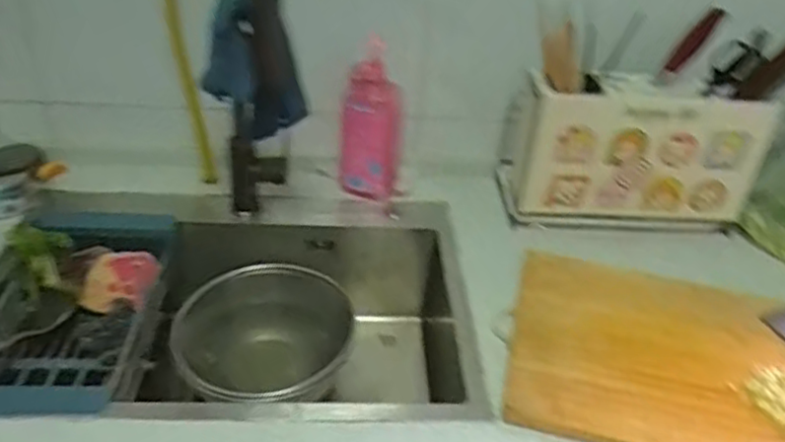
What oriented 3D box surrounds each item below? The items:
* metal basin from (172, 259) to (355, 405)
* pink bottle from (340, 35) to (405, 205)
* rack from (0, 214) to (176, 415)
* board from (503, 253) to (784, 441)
[{"bbox_3d":[-0.175,0.171,1.051,0.250,0.104,0.254,3,35,-2],"label":"metal basin"},{"bbox_3d":[-0.033,-0.157,1.094,0.100,0.240,0.093,4,35,-1],"label":"pink bottle"},{"bbox_3d":[-0.428,0.131,0.917,0.216,0.097,0.383,0,36,-6],"label":"rack"},{"bbox_3d":[0.379,0.175,0.858,0.450,0.032,0.305,11,36,8],"label":"board"}]

